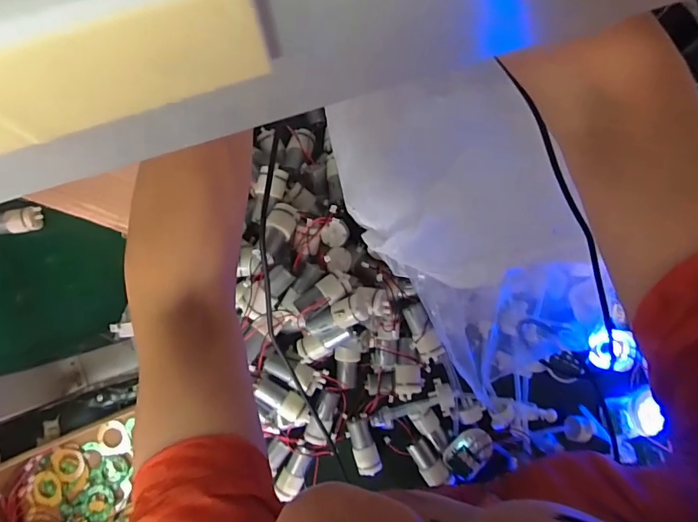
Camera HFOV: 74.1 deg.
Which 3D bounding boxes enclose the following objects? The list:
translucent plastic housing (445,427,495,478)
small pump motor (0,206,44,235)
[{"bbox_3d":[0.139,0.220,0.531,0.057,0.013,0.045,-43,89,-5],"label":"translucent plastic housing"},{"bbox_3d":[-0.389,-0.044,0.531,0.069,0.022,0.026,-10,87,-4],"label":"small pump motor"}]

